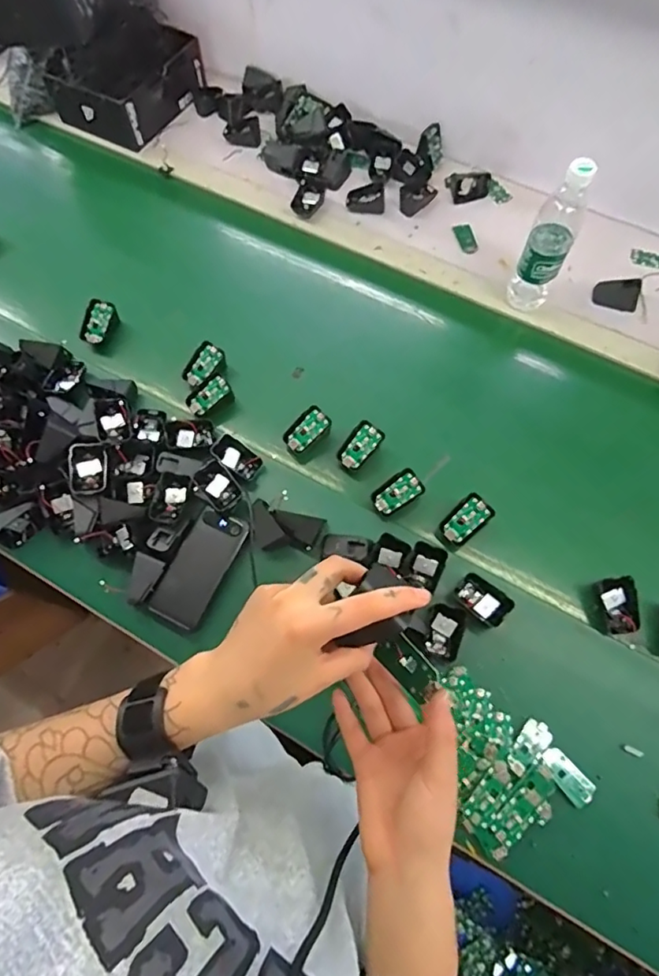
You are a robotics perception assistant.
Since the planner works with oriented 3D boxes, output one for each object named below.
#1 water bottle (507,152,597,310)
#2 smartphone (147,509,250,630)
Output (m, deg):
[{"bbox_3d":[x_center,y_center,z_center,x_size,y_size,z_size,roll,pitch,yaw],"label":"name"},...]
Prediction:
[{"bbox_3d":[0.319,-0.354,0.763,0.064,0.228,0.062,23,71,9],"label":"water bottle"},{"bbox_3d":[-0.168,0.103,0.681,0.069,0.011,0.150,28,81,2],"label":"smartphone"}]

